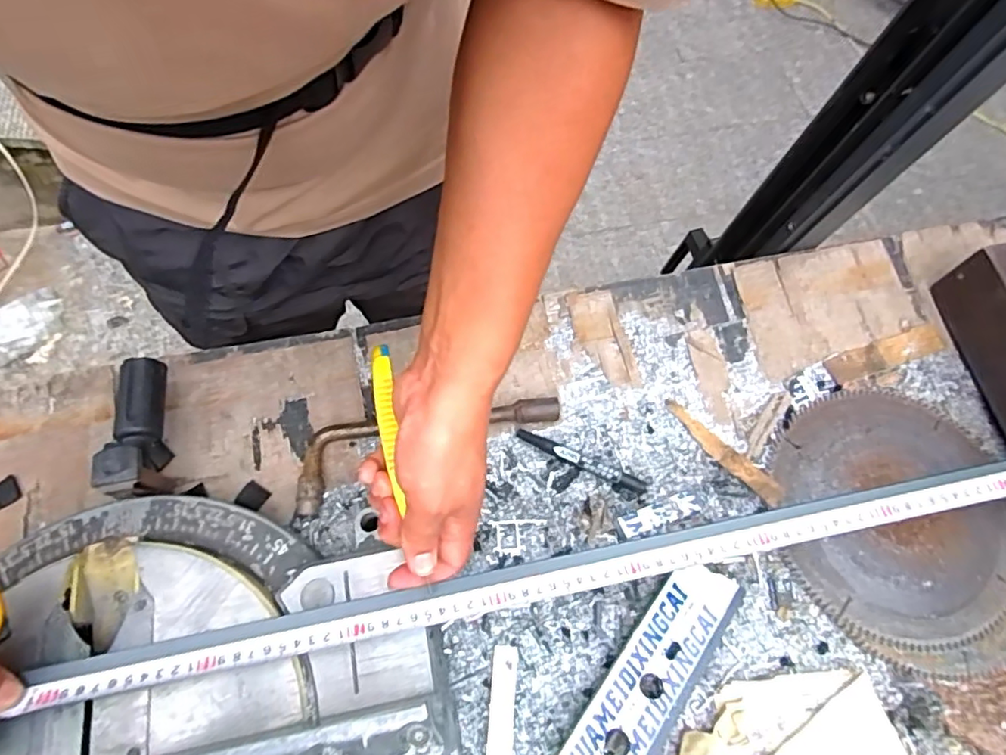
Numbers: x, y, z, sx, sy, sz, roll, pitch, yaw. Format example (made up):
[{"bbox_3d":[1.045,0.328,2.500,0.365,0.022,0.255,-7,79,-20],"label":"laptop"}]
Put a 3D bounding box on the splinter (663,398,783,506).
[{"bbox_3d":[0.220,0.074,0.580,0.024,0.010,0.138,-42,72,-17],"label":"splinter"}]

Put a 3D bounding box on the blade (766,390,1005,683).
[{"bbox_3d":[0.388,0.141,0.557,0.240,0.012,0.263,0,65,0],"label":"blade"}]

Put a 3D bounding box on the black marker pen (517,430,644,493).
[{"bbox_3d":[0.075,0.079,0.558,0.131,0.018,0.016,25,71,7],"label":"black marker pen"}]

